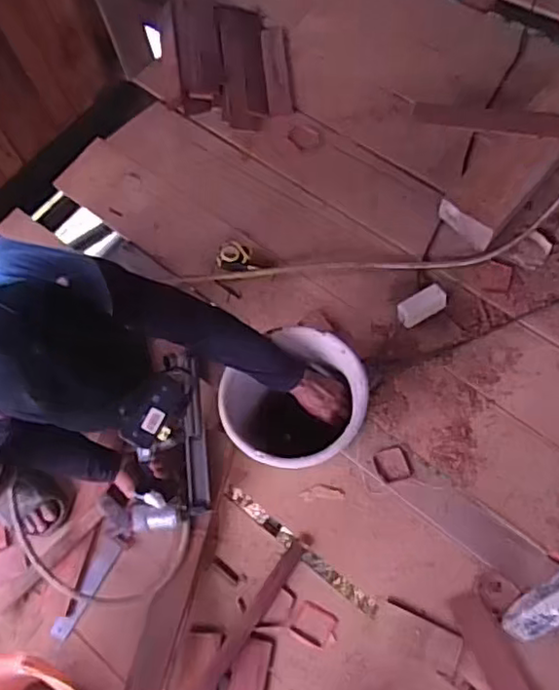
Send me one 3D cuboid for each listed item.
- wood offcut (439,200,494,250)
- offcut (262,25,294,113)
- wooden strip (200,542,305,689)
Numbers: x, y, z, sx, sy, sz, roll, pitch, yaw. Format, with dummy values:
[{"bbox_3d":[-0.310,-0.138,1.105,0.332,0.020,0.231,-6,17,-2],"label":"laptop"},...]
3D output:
[{"bbox_3d":[0.441,-0.288,1.521,0.148,0.017,0.051,41,118,14],"label":"wood offcut"},{"bbox_3d":[-0.005,-0.747,1.738,0.069,0.017,0.283,-6,66,3],"label":"offcut"},{"bbox_3d":[-0.109,0.627,1.251,0.036,0.023,0.531,32,73,17],"label":"wooden strip"}]

